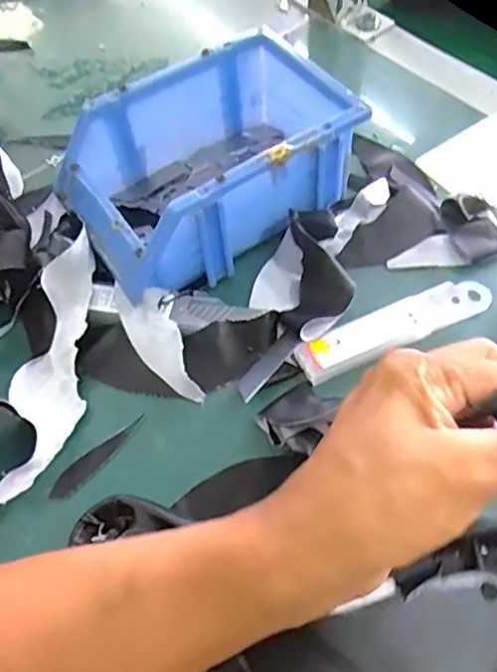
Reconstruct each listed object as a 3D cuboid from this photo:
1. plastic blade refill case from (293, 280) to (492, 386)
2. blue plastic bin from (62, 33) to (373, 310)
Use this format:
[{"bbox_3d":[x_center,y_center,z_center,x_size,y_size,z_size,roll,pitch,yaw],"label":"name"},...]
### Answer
[{"bbox_3d":[0.090,-0.006,0.360,0.128,0.009,0.027,-23,58,-11],"label":"plastic blade refill case"},{"bbox_3d":[-0.027,-0.111,0.397,0.173,0.075,0.118,-30,60,-15],"label":"blue plastic bin"}]

